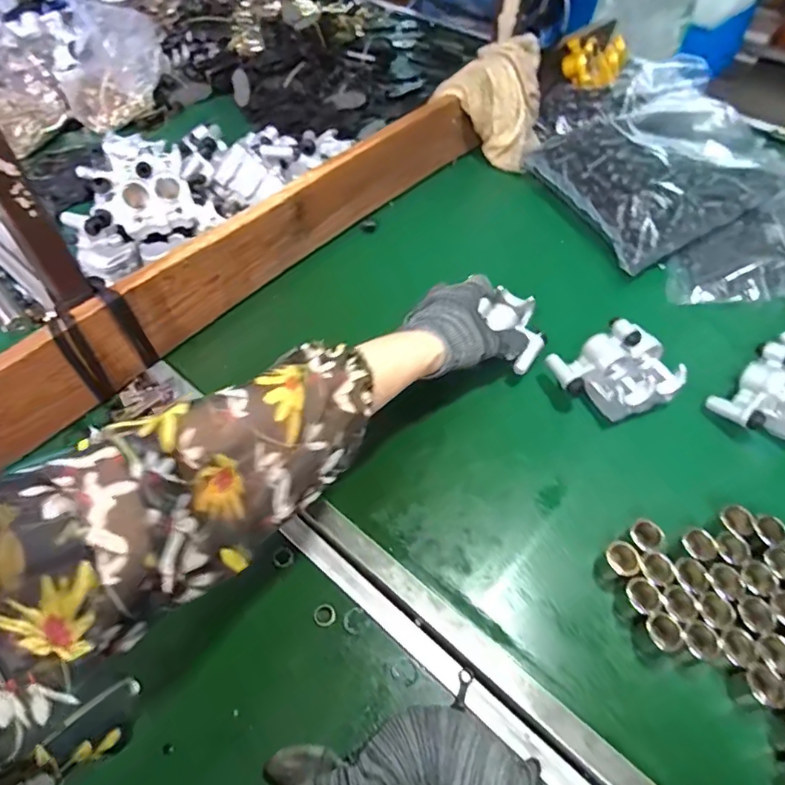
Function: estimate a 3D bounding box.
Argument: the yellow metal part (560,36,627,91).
[{"bbox_3d":[0.290,-0.475,0.775,0.085,0.047,0.071,19,56,13],"label":"yellow metal part"}]

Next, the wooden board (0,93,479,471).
[{"bbox_3d":[-0.143,-0.145,0.559,0.019,0.097,0.716,35,61,22],"label":"wooden board"}]

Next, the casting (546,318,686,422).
[{"bbox_3d":[0.208,-0.018,0.495,0.107,0.069,0.073,-15,56,-11],"label":"casting"}]

